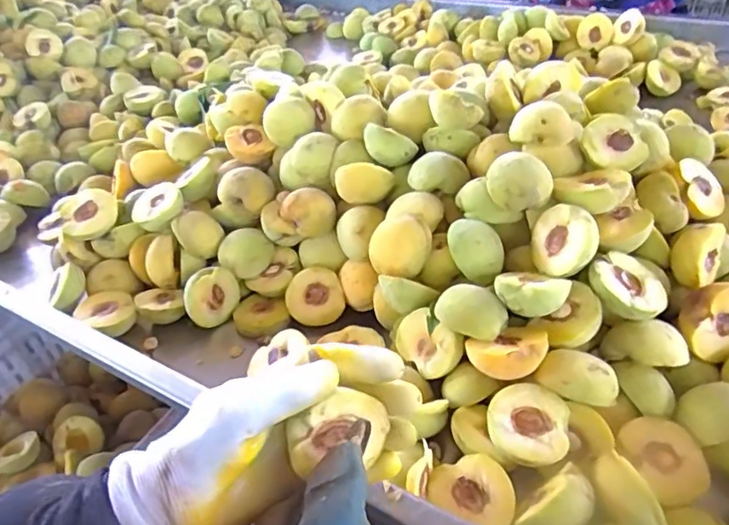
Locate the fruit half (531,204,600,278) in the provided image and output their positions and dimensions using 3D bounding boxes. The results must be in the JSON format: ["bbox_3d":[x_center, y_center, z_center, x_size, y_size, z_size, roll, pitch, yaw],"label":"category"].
[{"bbox_3d":[0.170,-0.017,0.471,0.027,0.058,0.058,7,4,-31],"label":"fruit half"}]

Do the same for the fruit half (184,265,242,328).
[{"bbox_3d":[-0.152,0.035,0.571,0.056,0.058,0.018,-28,20,-30],"label":"fruit half"}]

